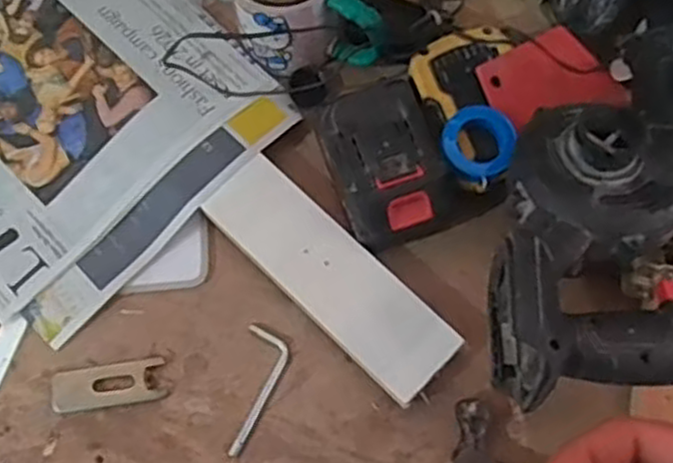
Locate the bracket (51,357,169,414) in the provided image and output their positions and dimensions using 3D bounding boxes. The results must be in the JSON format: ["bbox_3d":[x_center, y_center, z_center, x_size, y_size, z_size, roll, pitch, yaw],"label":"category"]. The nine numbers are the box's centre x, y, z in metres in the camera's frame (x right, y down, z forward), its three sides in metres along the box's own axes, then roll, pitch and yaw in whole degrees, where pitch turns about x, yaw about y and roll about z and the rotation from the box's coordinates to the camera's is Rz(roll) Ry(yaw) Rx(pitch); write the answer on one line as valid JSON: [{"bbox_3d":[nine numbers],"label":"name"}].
[{"bbox_3d":[-0.161,0.110,0.530,0.078,0.004,0.031,-9,72,-3],"label":"bracket"}]

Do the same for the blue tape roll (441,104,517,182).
[{"bbox_3d":[0.100,-0.064,0.533,0.052,0.015,0.052,0,71,0],"label":"blue tape roll"}]

